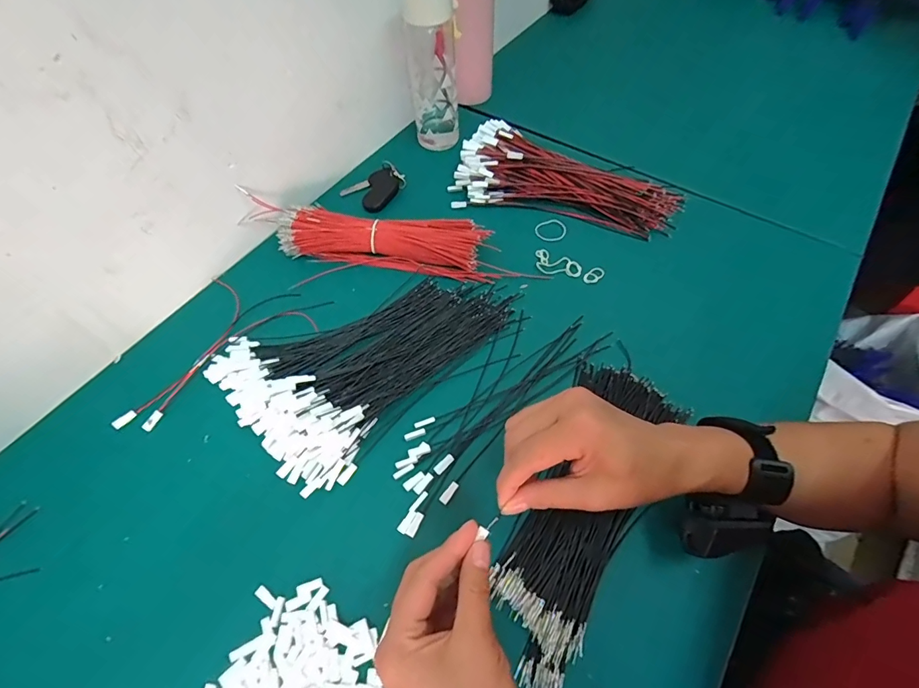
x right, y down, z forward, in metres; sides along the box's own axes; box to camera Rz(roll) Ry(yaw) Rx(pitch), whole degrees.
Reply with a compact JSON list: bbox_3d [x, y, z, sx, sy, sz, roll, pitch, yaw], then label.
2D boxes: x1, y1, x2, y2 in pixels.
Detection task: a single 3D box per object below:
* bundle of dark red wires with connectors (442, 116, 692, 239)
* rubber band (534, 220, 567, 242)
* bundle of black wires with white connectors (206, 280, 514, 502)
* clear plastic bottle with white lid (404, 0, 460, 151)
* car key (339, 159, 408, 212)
[{"bbox_3d":[0.140,-0.220,0.558,0.281,0.038,0.141,11,60,9],"label":"bundle of dark red wires with connectors"},{"bbox_3d":[0.112,-0.138,0.535,0.038,0.005,0.031,-11,60,-4],"label":"rubber band"},{"bbox_3d":[-0.095,-0.007,0.444,0.272,0.030,0.181,-41,66,-20],"label":"bundle of black wires with white connectors"},{"bbox_3d":[-0.038,-0.353,0.566,0.063,0.197,0.072,-22,61,-11],"label":"clear plastic bottle with white lid"},{"bbox_3d":[-0.111,-0.210,0.579,0.062,0.020,0.071,36,67,21],"label":"car key"}]

